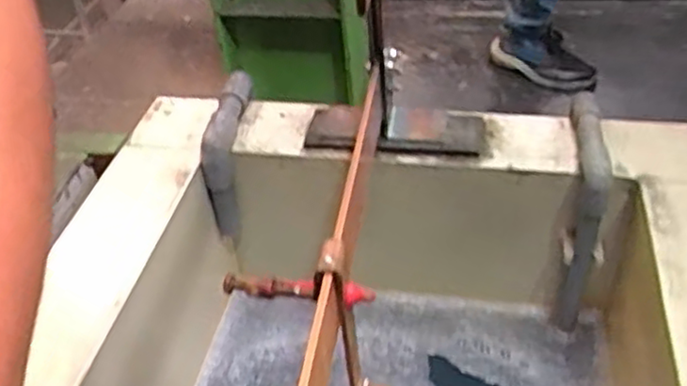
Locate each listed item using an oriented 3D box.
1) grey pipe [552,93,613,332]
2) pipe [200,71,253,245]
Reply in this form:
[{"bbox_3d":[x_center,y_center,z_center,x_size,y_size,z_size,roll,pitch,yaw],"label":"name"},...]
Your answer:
[{"bbox_3d":[0.279,0.039,0.842,0.033,0.251,0.132,6,41,13],"label":"grey pipe"},{"bbox_3d":[-0.138,-0.046,0.890,0.036,0.160,0.146,1,40,8],"label":"pipe"}]

